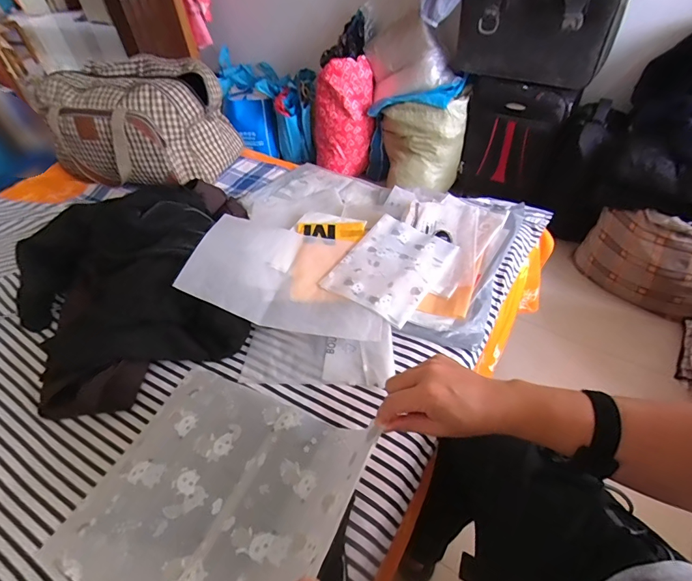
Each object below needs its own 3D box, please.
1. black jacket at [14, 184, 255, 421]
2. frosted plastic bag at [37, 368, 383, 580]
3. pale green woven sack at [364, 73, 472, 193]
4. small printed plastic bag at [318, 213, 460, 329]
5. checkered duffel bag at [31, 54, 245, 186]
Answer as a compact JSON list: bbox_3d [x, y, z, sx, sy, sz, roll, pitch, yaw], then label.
[{"bbox_3d":[-0.413,-0.042,0.824,0.514,0.208,0.426,-31,51,-22],"label":"black jacket"},{"bbox_3d":[-0.159,0.234,0.466,0.313,0.071,0.273,18,51,21],"label":"frosted plastic bag"},{"bbox_3d":[0.294,-0.639,1.718,0.405,0.438,0.267,2,47,7],"label":"pale green woven sack"},{"bbox_3d":[0.100,-0.063,0.870,0.197,0.019,0.270,25,53,26],"label":"small printed plastic bag"},{"bbox_3d":[-0.607,-0.482,1.185,0.437,0.278,0.305,11,48,15],"label":"checkered duffel bag"}]

